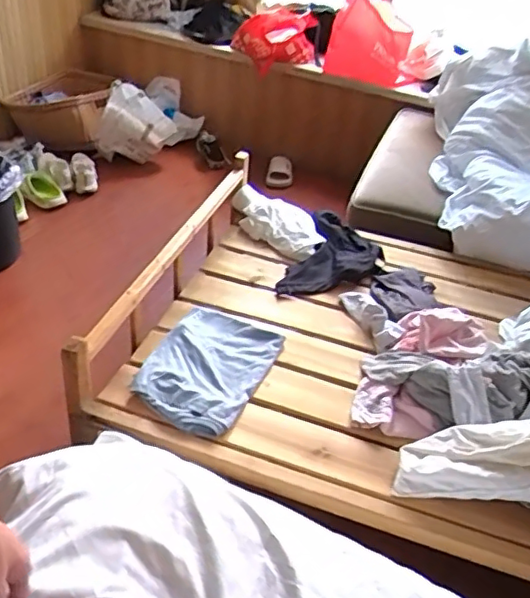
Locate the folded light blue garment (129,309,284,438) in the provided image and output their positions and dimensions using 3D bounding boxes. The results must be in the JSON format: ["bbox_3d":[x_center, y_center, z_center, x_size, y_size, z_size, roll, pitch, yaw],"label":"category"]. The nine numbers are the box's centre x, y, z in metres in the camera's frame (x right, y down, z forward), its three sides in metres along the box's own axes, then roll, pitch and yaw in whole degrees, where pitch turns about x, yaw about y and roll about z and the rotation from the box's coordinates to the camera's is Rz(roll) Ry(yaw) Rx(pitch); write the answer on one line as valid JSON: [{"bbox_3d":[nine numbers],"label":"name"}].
[{"bbox_3d":[-0.131,0.152,1.341,0.242,0.048,0.350,19,37,17],"label":"folded light blue garment"}]

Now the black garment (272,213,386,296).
[{"bbox_3d":[0.207,-0.118,1.746,0.231,0.074,0.419,16,36,13],"label":"black garment"}]

